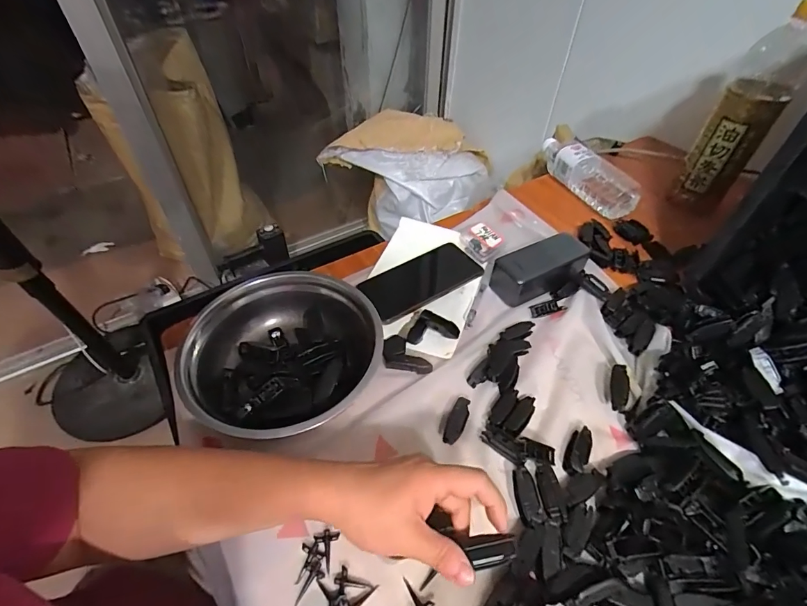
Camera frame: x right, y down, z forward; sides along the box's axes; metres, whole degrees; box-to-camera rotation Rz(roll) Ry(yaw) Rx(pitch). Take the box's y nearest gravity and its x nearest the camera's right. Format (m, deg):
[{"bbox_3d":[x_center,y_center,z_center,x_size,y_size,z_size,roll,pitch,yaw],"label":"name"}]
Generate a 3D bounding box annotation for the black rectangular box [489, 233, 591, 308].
[{"bbox_3d":[0.186,-0.049,0.549,0.124,0.045,0.060,-17,51,-16],"label":"black rectangular box"}]

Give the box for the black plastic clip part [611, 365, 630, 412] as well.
[{"bbox_3d":[0.240,0.094,0.448,0.018,0.009,0.049,7,73,12],"label":"black plastic clip part"}]

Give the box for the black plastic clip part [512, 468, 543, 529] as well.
[{"bbox_3d":[0.114,0.179,0.372,0.020,0.011,0.050,-1,48,-1],"label":"black plastic clip part"}]

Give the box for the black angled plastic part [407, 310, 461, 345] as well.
[{"bbox_3d":[0.036,0.036,0.494,0.054,0.011,0.048,22,51,19],"label":"black angled plastic part"}]

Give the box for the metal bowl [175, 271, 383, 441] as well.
[{"bbox_3d":[-0.124,0.061,0.447,0.193,0.076,0.204,0,48,0],"label":"metal bowl"}]

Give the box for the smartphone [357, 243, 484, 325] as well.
[{"bbox_3d":[0.028,-0.034,0.560,0.169,0.008,0.080,-24,52,-21],"label":"smartphone"}]

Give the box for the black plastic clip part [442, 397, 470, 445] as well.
[{"bbox_3d":[0.056,0.123,0.422,0.019,0.015,0.054,19,50,16],"label":"black plastic clip part"}]

